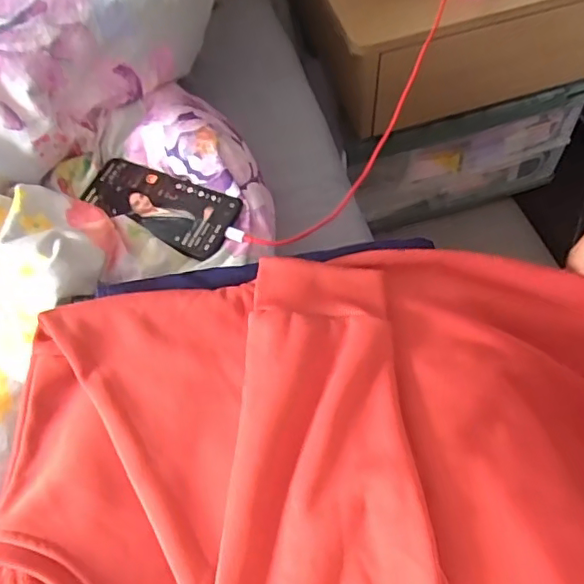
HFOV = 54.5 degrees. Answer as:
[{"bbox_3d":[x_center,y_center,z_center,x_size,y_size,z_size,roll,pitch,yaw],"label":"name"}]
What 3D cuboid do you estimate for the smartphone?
[{"bbox_3d":[-0.138,-0.090,0.589,0.161,0.013,0.078,20,63,14],"label":"smartphone"}]

